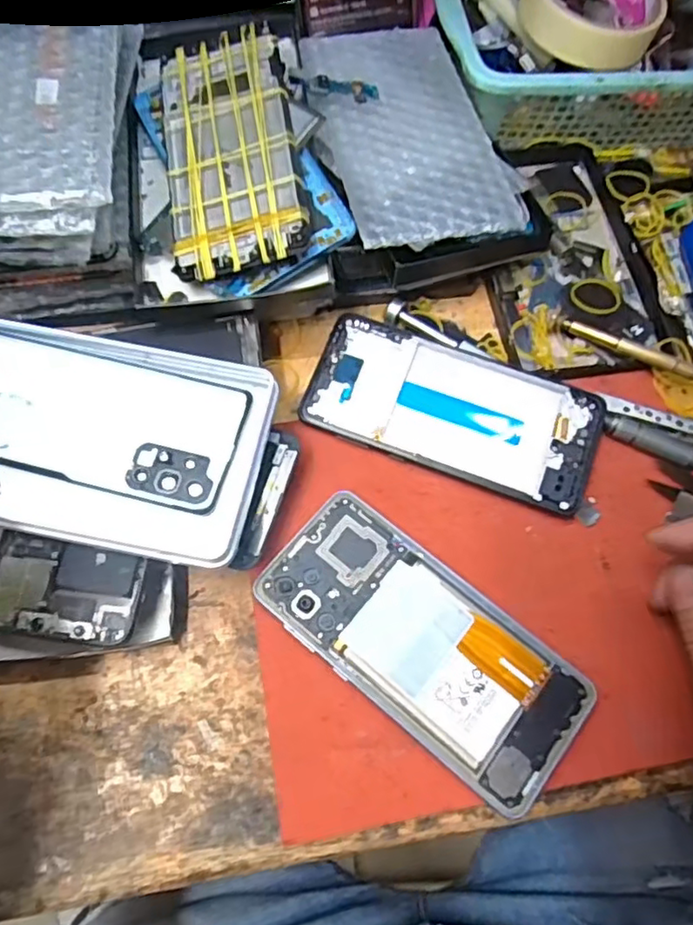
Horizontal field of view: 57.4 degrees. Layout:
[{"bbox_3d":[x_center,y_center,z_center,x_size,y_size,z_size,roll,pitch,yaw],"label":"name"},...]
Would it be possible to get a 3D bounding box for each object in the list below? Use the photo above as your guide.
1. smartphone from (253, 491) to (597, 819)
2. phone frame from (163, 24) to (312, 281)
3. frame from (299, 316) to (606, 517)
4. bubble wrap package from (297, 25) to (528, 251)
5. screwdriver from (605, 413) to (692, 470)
[{"bbox_3d":[0.034,0.085,0.303,0.157,0.011,0.071,40,71,12],"label":"smartphone"},{"bbox_3d":[-0.062,-0.168,0.336,0.070,0.008,0.146,-11,73,10],"label":"phone frame"},{"bbox_3d":[0.058,-0.029,0.350,0.157,0.014,0.072,22,68,6],"label":"frame"},{"bbox_3d":[0.034,-0.196,0.368,0.101,0.014,0.168,-16,69,-10],"label":"bubble wrap package"},{"bbox_3d":[0.186,-0.004,0.345,0.092,0.015,0.015,28,69,8],"label":"screwdriver"}]

